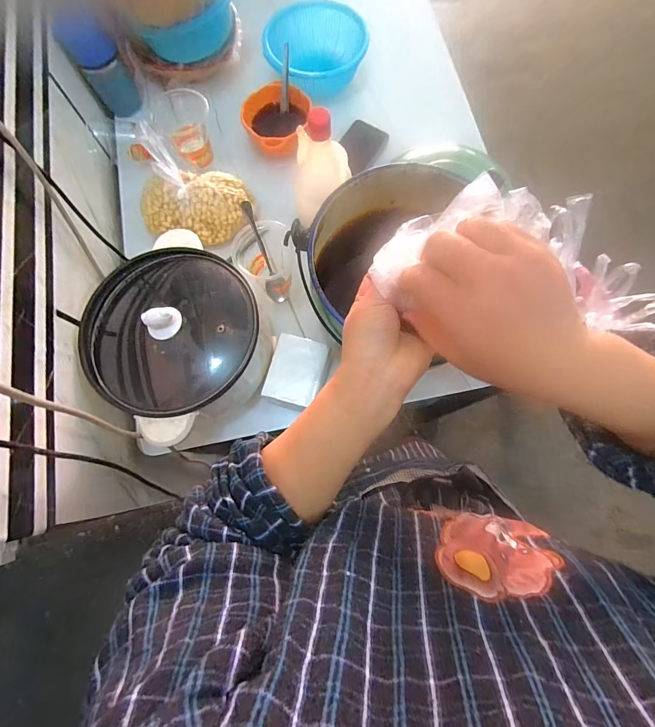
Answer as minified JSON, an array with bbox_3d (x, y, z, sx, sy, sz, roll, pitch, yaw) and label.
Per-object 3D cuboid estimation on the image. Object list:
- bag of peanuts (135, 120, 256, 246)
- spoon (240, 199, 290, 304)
[{"bbox_3d":[-0.223,-0.284,0.614,0.175,0.100,0.130,10,75,4],"label":"bag of peanuts"},{"bbox_3d":[-0.094,-0.165,0.563,0.033,0.169,0.022,-20,49,-4],"label":"spoon"}]

